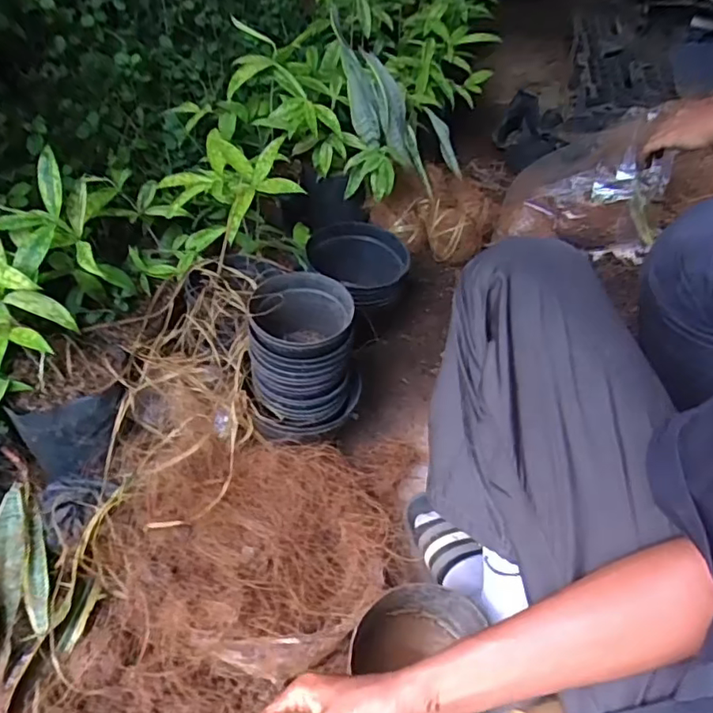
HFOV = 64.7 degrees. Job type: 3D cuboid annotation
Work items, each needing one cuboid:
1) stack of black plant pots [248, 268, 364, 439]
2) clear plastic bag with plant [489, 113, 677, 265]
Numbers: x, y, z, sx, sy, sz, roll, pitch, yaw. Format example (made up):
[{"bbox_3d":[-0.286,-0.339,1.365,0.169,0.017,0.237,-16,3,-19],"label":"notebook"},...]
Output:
[{"bbox_3d":[-0.066,0.001,0.752,0.138,0.160,0.147,3,47,-2],"label":"stack of black plant pots"},{"bbox_3d":[0.488,-0.367,1.189,0.308,0.221,0.231,16,48,11],"label":"clear plastic bag with plant"}]

